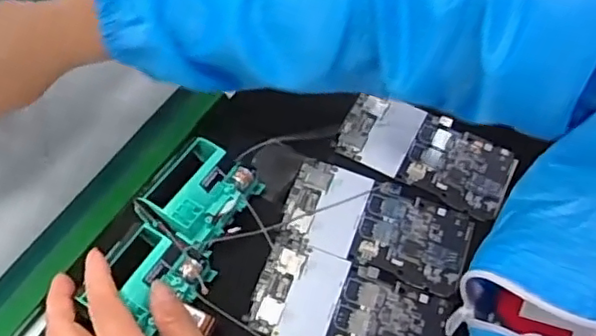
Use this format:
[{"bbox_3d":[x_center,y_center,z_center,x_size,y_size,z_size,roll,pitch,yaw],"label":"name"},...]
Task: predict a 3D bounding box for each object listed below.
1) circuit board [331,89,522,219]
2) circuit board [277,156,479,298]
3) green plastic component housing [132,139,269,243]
[{"bbox_3d":[0.098,-0.014,0.464,0.129,0.010,0.064,25,62,11],"label":"circuit board"},{"bbox_3d":[0.057,0.040,0.433,0.129,0.007,0.066,19,61,8],"label":"circuit board"},{"bbox_3d":[-0.068,0.016,0.416,0.057,0.033,0.068,31,63,14],"label":"green plastic component housing"}]

